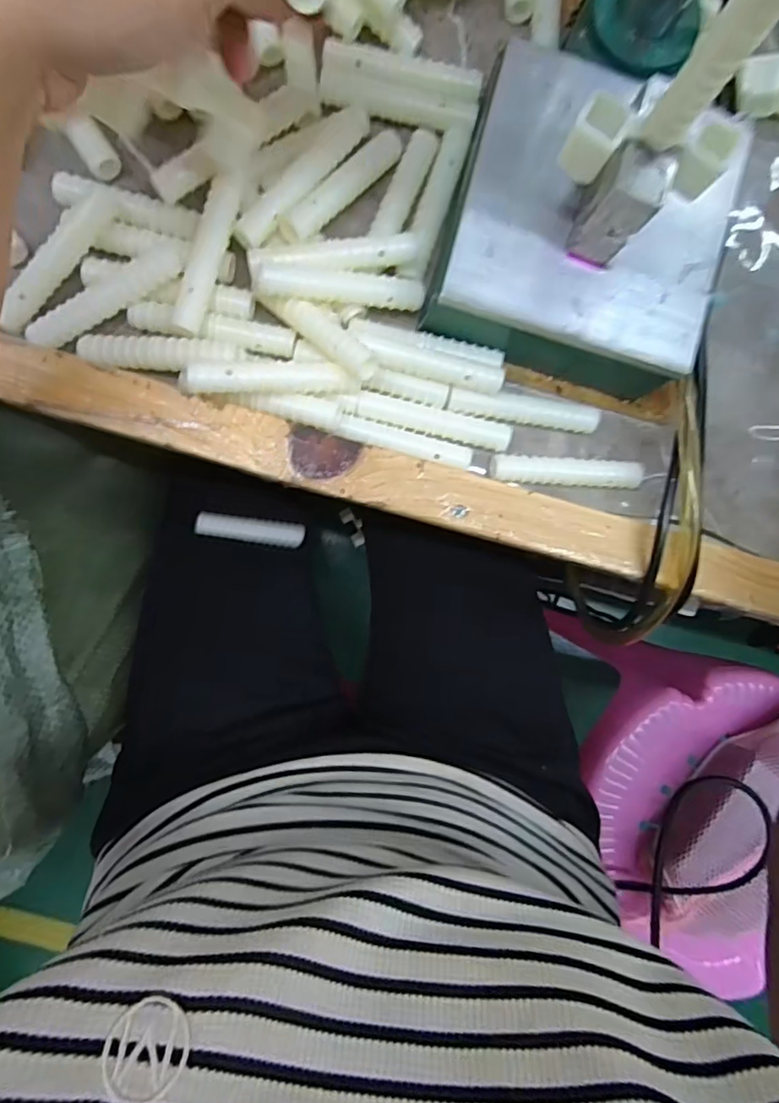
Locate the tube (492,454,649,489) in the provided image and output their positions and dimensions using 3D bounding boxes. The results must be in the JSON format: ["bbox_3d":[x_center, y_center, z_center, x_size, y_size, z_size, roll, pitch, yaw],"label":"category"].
[{"bbox_3d":[0.093,-0.042,0.296,0.081,0.014,0.014,2,90,-6],"label":"tube"}]

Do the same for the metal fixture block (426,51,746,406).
[{"bbox_3d":[0.093,-0.152,0.254,0.128,0.089,0.121,17,89,-6],"label":"metal fixture block"}]

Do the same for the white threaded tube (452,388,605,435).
[{"bbox_3d":[0.070,-0.074,0.292,0.079,0.018,0.013,7,90,-6],"label":"white threaded tube"}]

